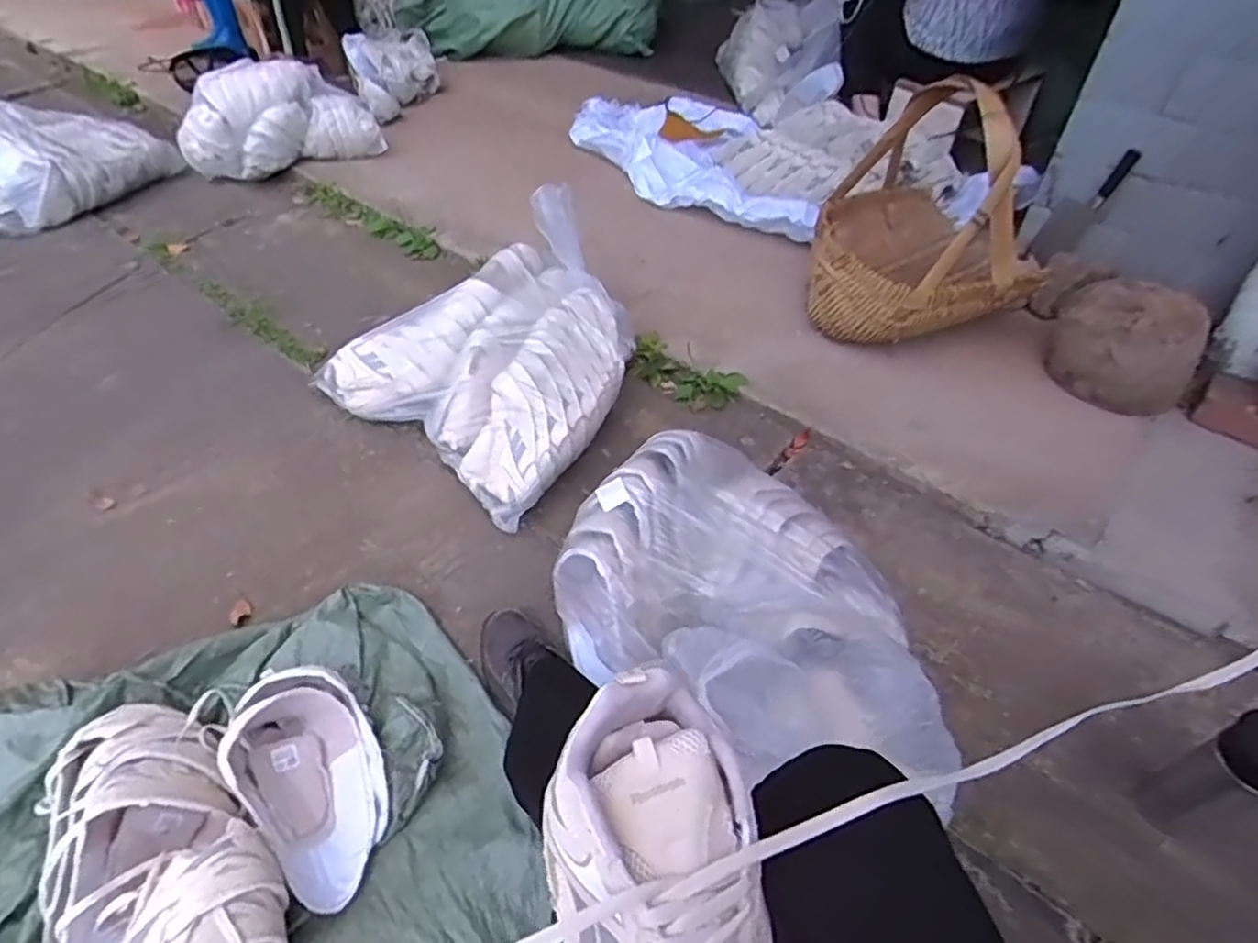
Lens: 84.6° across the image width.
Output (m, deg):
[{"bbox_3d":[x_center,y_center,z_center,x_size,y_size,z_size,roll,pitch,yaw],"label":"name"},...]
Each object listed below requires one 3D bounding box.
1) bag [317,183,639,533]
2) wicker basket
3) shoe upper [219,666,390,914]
[{"bbox_3d":[-0.220,-0.251,1.219,0.490,0.320,0.469,32,54,27],"label":"bag"},{"bbox_3d":[0.594,-0.500,1.330,0.423,0.405,0.444,22,50,20],"label":"wicker basket"},{"bbox_3d":[-0.353,0.340,0.779,0.138,0.104,0.247,-28,52,-27],"label":"shoe upper"}]

